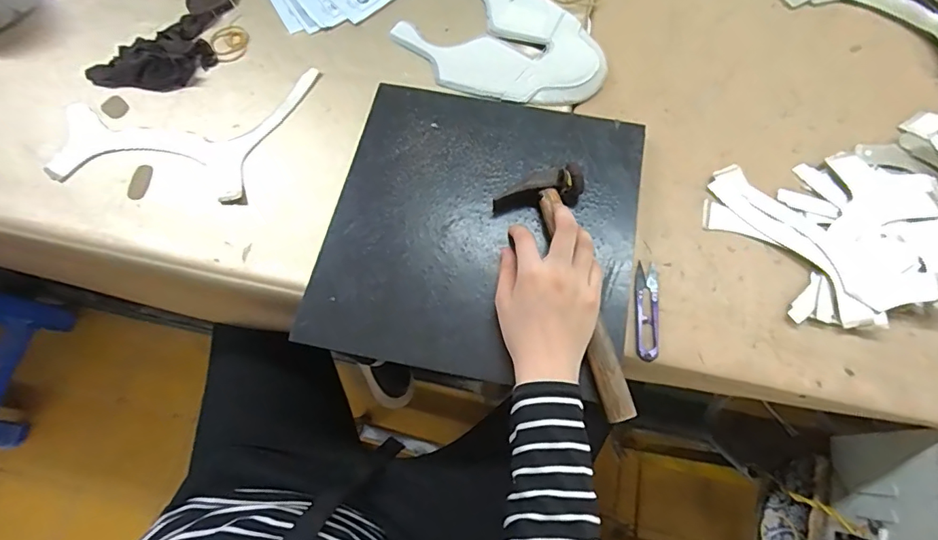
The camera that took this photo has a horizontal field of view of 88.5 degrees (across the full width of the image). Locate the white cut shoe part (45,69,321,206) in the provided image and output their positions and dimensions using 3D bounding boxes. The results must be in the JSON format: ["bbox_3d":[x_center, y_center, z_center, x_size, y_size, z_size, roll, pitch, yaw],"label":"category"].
[{"bbox_3d":[-0.317,-0.138,0.543,0.294,0.015,0.154,-8,69,-3],"label":"white cut shoe part"}]

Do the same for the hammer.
[{"bbox_3d":[0.091,0.010,0.439,0.082,0.031,0.251,-13,69,-5],"label":"hammer"}]

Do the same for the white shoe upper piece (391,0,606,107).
[{"bbox_3d":[0.044,-0.273,0.578,0.239,0.020,0.171,34,76,13],"label":"white shoe upper piece"}]

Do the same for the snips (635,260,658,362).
[{"bbox_3d":[0.173,0.039,0.470,0.023,0.011,0.099,9,70,3],"label":"snips"}]

